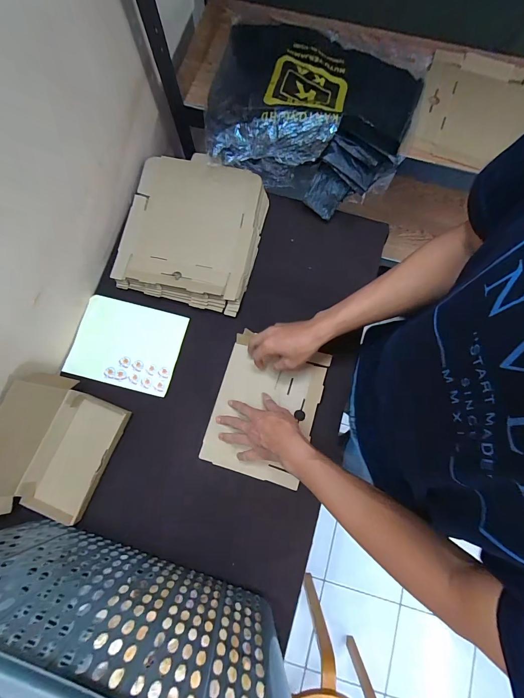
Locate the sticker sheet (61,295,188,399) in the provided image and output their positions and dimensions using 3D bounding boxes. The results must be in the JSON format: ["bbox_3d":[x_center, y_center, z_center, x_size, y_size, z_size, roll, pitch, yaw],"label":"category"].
[{"bbox_3d":[-0.269,-0.010,0.606,0.210,0.008,0.165,14,81,5],"label":"sticker sheet"}]

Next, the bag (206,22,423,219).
[{"bbox_3d":[0.099,-0.474,0.631,0.378,0.165,0.319,19,79,3],"label":"bag"}]

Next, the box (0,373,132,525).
[{"bbox_3d":[-0.350,0.171,0.506,0.162,0.114,0.228,17,79,3],"label":"box"}]

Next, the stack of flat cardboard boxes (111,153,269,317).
[{"bbox_3d":[-0.139,-0.246,0.626,0.271,0.037,0.310,15,79,2],"label":"stack of flat cardboard boxes"}]

